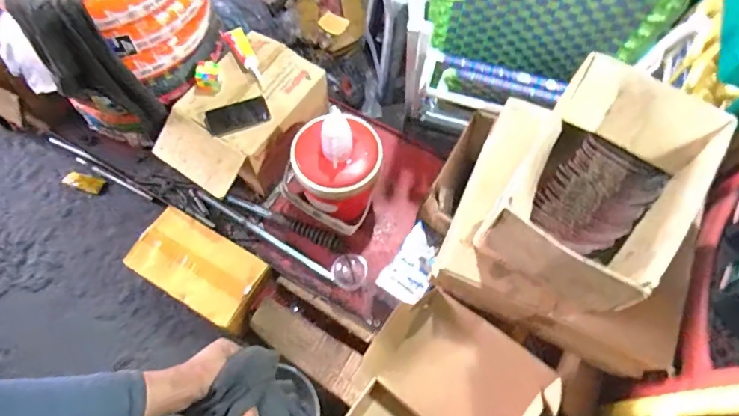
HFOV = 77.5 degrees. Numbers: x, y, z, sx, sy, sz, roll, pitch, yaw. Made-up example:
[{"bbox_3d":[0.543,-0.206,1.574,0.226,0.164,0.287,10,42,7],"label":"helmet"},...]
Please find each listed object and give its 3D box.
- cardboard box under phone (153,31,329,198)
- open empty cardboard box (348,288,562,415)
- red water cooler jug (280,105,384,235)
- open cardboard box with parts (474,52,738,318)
[{"bbox_3d":[-0.353,-0.245,1.357,0.314,0.225,0.456,26,67,11],"label":"cardboard box under phone"},{"bbox_3d":[0.122,0.454,1.006,0.363,0.204,0.434,36,69,15],"label":"open empty cardboard box"},{"bbox_3d":[-0.100,-0.094,1.246,0.265,0.293,0.252,-16,66,-8],"label":"red water cooler jug"},{"bbox_3d":[0.411,-0.017,0.869,0.268,0.277,0.362,31,68,13],"label":"open cardboard box with parts"}]

